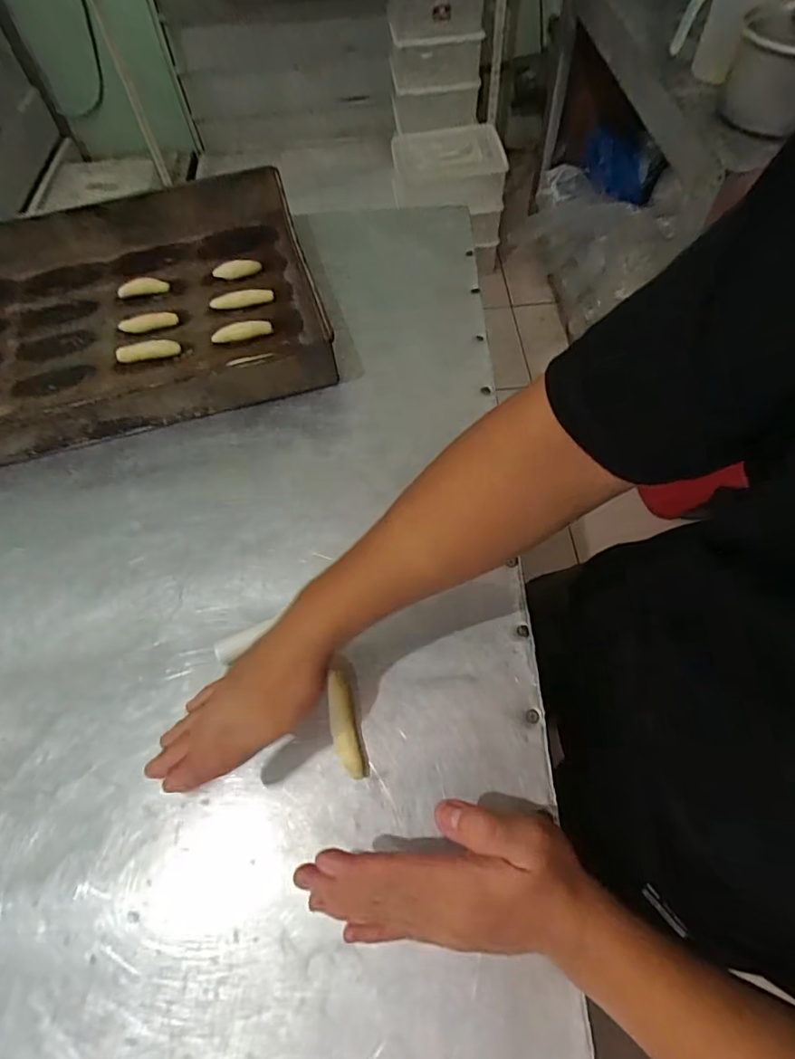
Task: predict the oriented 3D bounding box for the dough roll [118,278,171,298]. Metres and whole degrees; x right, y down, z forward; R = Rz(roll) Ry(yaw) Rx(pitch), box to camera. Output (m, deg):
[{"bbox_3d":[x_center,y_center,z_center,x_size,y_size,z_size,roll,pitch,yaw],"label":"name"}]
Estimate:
[{"bbox_3d":[-0.319,-0.304,0.657,0.061,0.014,0.019,-10,60,-4],"label":"dough roll"}]

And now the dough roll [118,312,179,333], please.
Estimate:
[{"bbox_3d":[-0.296,-0.247,0.623,0.066,0.012,0.019,-18,61,-9],"label":"dough roll"}]

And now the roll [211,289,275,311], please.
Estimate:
[{"bbox_3d":[-0.191,-0.284,0.642,0.077,0.009,0.016,-9,60,-4],"label":"roll"}]

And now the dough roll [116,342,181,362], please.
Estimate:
[{"bbox_3d":[-0.284,-0.204,0.596,0.071,0.014,0.019,-11,61,-5],"label":"dough roll"}]

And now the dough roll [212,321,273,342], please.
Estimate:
[{"bbox_3d":[-0.182,-0.232,0.614,0.069,0.011,0.020,-12,61,-5],"label":"dough roll"}]

